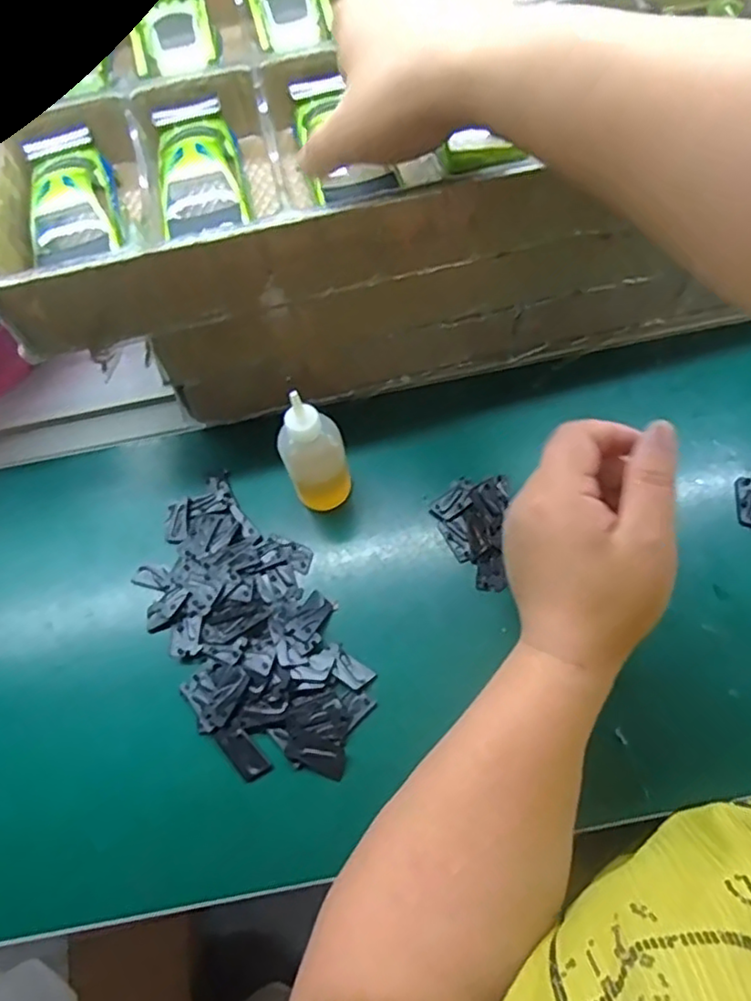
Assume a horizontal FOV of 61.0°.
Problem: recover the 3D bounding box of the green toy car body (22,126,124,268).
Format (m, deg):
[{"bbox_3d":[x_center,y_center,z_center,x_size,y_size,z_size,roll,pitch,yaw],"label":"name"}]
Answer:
[{"bbox_3d":[-0.183,-0.182,0.382,0.050,0.024,0.105,-18,62,-3],"label":"green toy car body"}]

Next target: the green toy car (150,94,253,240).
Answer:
[{"bbox_3d":[-0.105,-0.198,0.392,0.052,0.039,0.112,-13,62,-1],"label":"green toy car"}]

